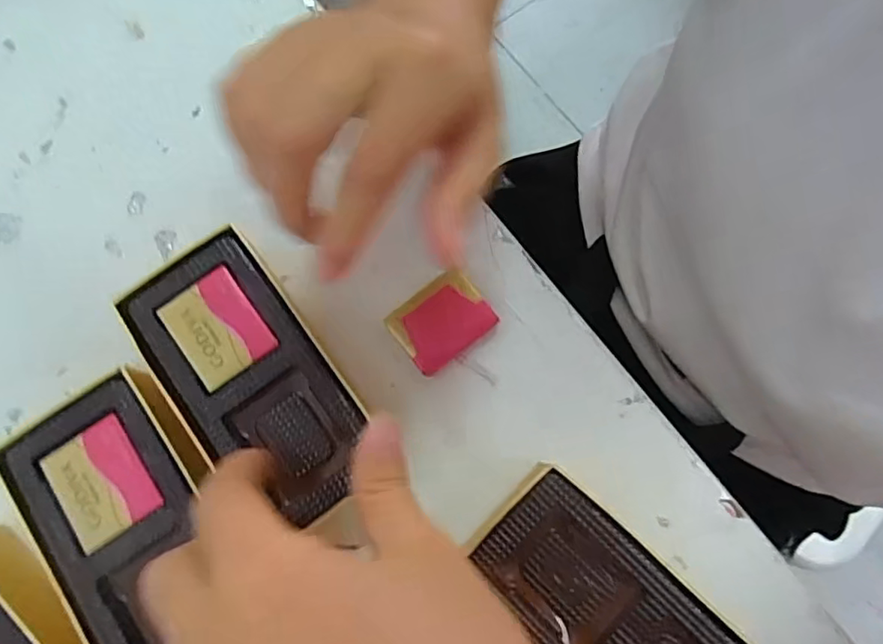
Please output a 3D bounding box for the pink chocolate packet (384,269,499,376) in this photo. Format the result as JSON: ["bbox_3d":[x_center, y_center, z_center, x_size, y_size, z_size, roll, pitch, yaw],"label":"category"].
[{"bbox_3d":[0.000,0.000,0.251,0.039,0.009,0.031,-36,80,-9],"label":"pink chocolate packet"}]

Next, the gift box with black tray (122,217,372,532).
[{"bbox_3d":[-0.071,0.023,0.231,0.055,0.035,0.110,-35,80,-9],"label":"gift box with black tray"}]

